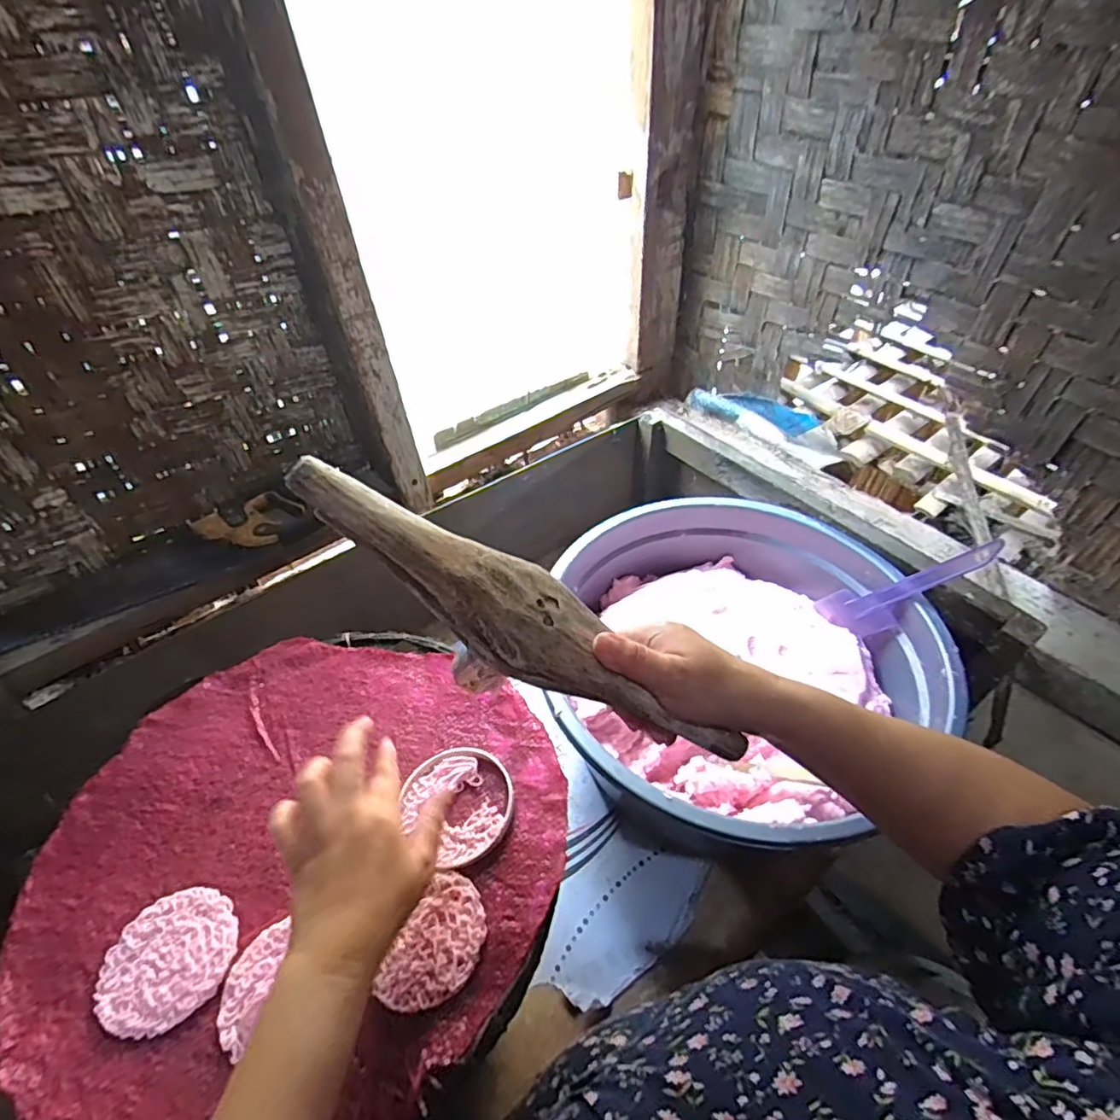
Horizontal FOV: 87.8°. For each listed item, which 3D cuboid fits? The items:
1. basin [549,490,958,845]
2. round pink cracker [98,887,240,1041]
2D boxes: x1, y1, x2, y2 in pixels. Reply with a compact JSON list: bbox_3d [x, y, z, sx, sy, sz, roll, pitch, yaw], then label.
[{"bbox_3d":[0.176,0.108,0.641,0.402,0.151,0.374,-1,46,1],"label":"basin"},{"bbox_3d":[-0.257,0.262,0.383,0.079,0.007,0.076,2,44,-2],"label":"round pink cracker"}]

